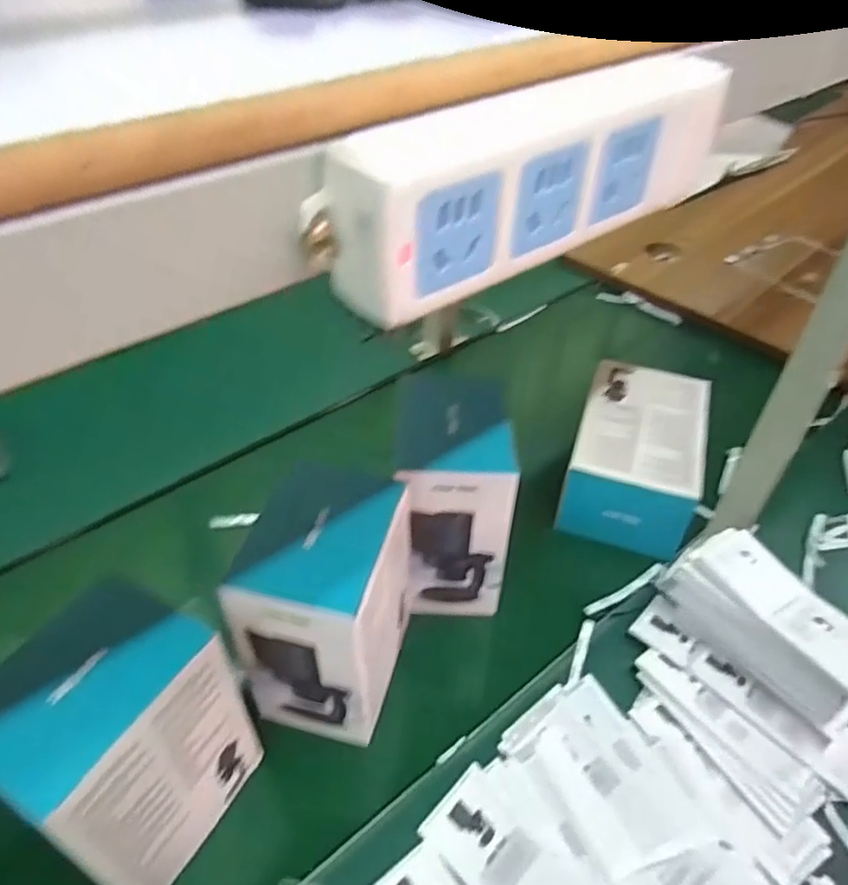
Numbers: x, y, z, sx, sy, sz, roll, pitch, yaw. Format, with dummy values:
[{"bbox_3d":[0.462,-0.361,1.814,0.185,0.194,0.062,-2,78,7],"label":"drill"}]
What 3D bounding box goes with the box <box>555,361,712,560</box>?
[{"bbox_3d":[0.278,0.012,0.861,0.152,0.118,0.259,15,45,13],"label":"box"}]

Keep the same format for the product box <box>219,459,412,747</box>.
[{"bbox_3d":[-0.087,0.151,0.630,0.119,0.232,0.156,10,44,8],"label":"product box"}]

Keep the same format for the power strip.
[{"bbox_3d":[0.041,-0.094,0.231,0.173,0.054,0.028,-27,51,-28],"label":"power strip"}]

